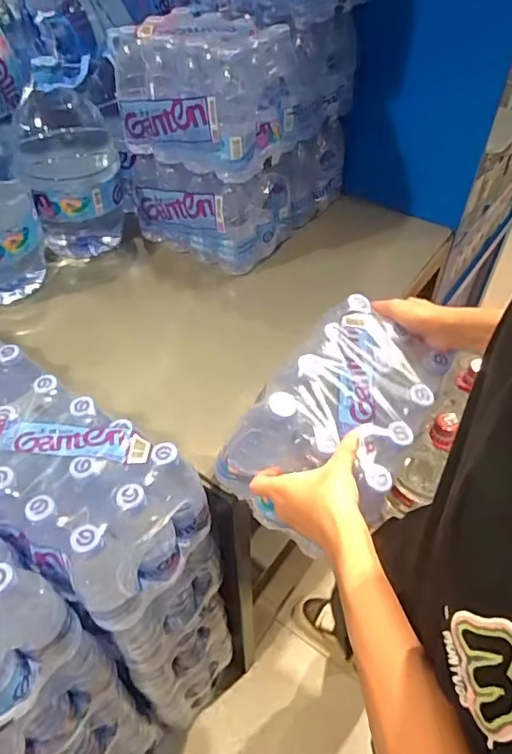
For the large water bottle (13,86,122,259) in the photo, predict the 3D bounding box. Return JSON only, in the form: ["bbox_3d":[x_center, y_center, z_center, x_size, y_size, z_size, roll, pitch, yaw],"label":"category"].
[{"bbox_3d":[-0.352,-0.382,1.040,0.169,0.281,0.173,-12,49,-11],"label":"large water bottle"}]

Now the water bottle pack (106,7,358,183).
[{"bbox_3d":[-0.038,-0.558,0.985,0.299,0.188,0.378,27,53,23],"label":"water bottle pack"}]

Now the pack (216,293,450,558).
[{"bbox_3d":[0.100,0.054,0.672,0.184,0.167,0.278,29,53,17],"label":"pack"}]

